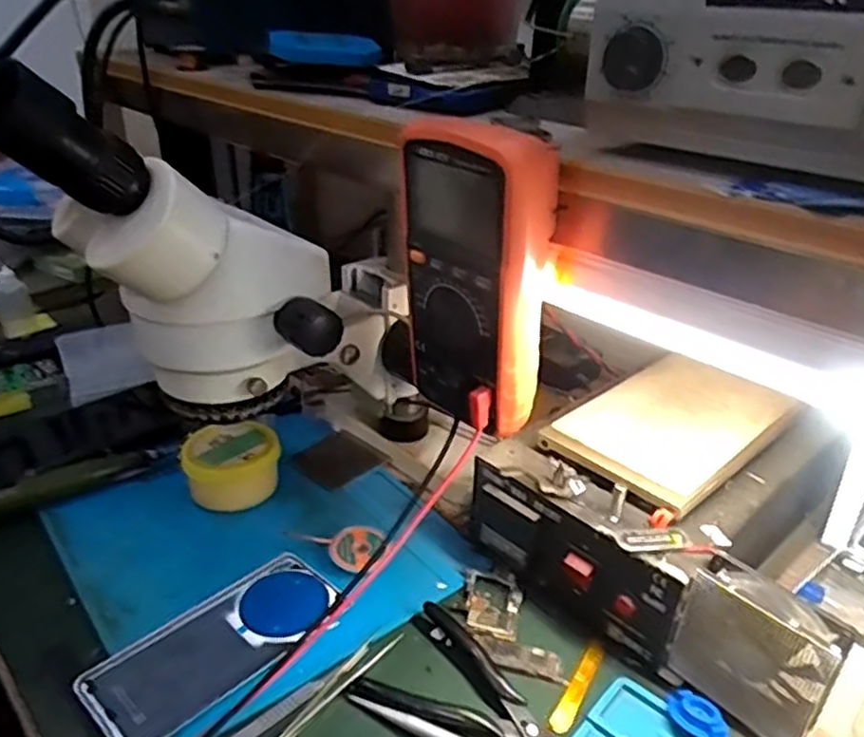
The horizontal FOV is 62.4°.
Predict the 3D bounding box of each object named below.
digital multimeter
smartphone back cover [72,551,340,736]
[{"bbox_3d":[0.025,-0.051,0.419,0.048,0.171,0.087,-22,35,-35],"label":"digital multimeter"},{"bbox_3d":[-0.136,0.177,0.459,0.075,0.008,0.158,25,37,37],"label":"smartphone back cover"}]

